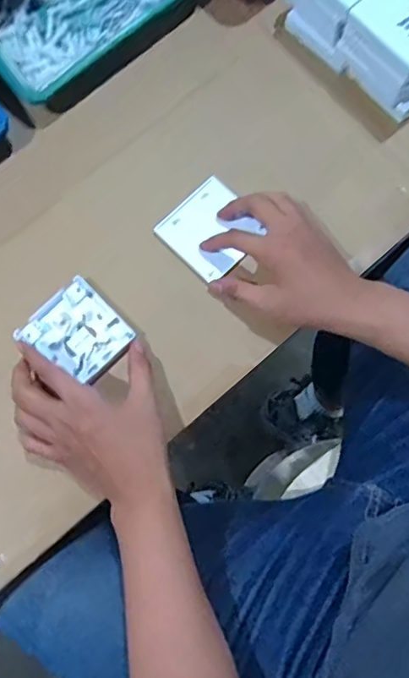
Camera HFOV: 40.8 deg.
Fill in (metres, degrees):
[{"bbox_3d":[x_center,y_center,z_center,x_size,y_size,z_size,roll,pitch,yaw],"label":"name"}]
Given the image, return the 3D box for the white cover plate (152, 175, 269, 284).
[{"bbox_3d":[0.006,-0.111,0.560,0.084,0.013,0.086,-43,80,-8],"label":"white cover plate"}]

